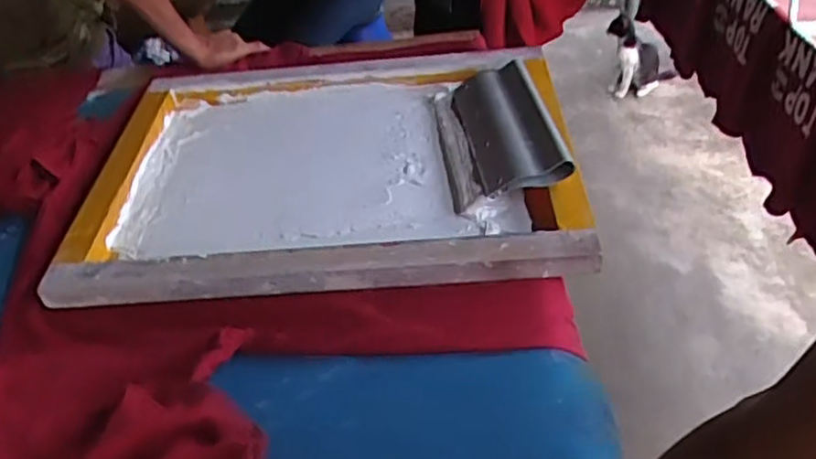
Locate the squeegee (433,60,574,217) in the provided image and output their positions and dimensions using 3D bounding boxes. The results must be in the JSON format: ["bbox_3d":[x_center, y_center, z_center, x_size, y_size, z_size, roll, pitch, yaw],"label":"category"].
[{"bbox_3d":[0.106,-0.139,0.900,0.147,0.053,0.269,-24,40,13],"label":"squeegee"}]

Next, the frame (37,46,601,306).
[{"bbox_3d":[-0.094,-0.108,0.916,0.619,0.046,0.504,-5,41,3],"label":"frame"}]

